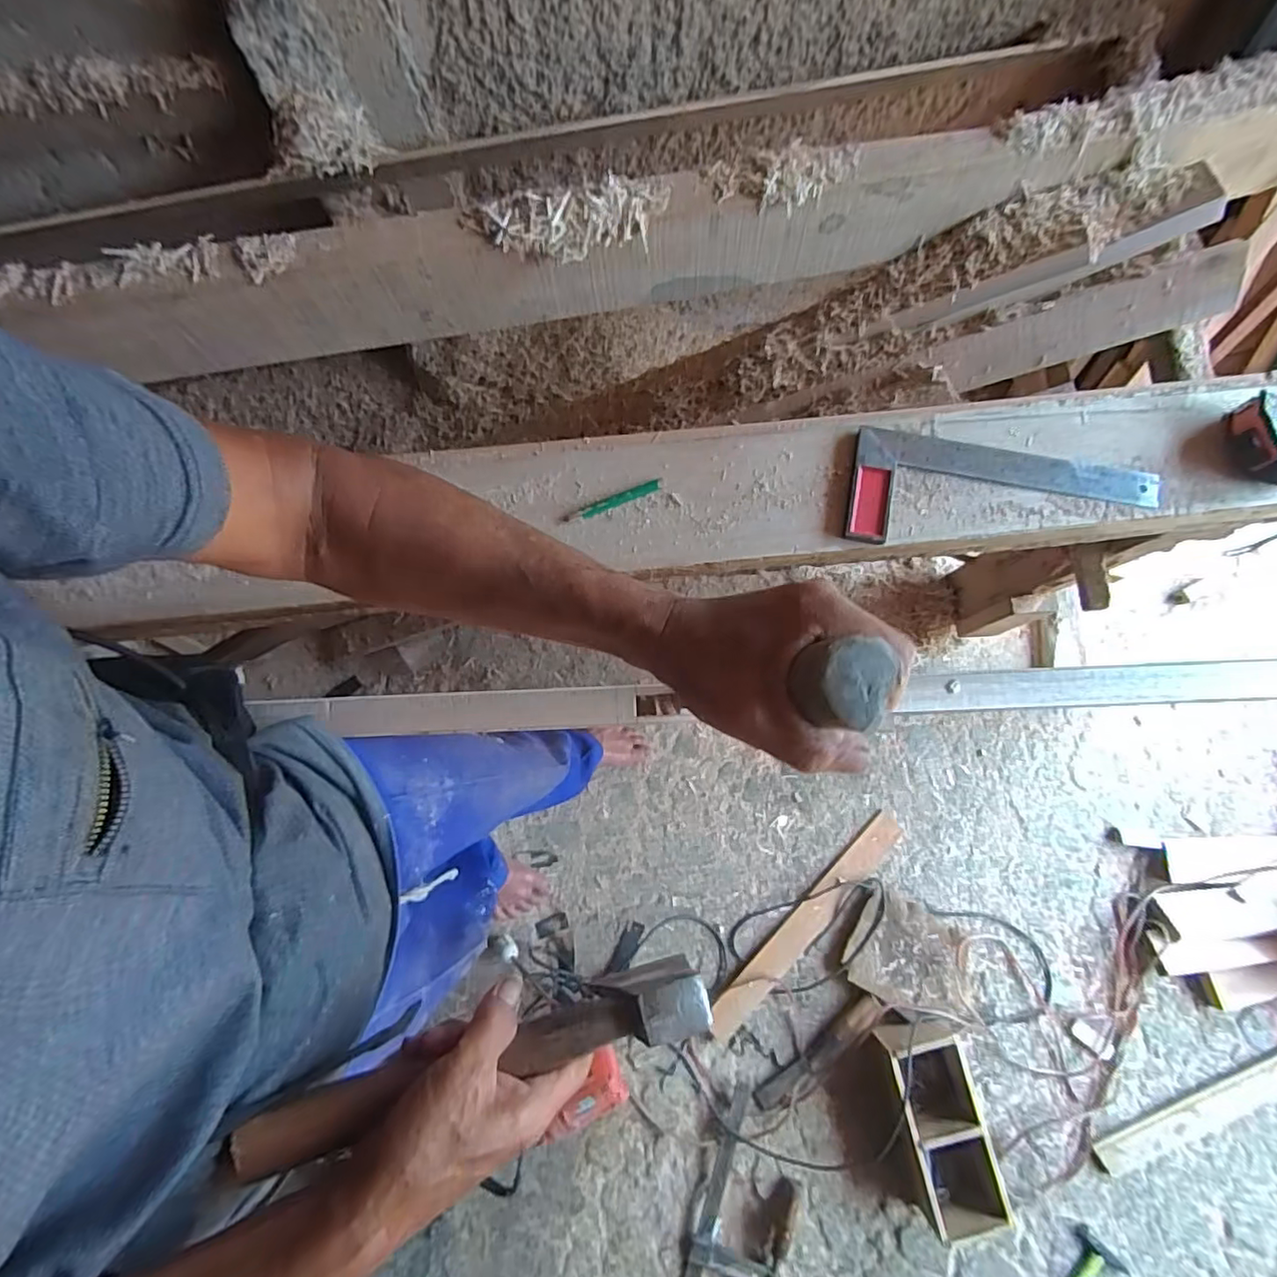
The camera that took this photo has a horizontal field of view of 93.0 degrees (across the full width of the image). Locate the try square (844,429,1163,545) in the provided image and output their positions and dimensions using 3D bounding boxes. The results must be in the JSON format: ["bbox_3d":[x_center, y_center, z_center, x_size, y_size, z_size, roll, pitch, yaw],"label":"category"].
[{"bbox_3d":[0.367,-0.138,0.610,0.299,0.008,0.120,8,76,3],"label":"try square"}]

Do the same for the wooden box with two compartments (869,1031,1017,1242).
[{"bbox_3d":[0.523,0.846,1.057,0.151,0.115,0.304,-12,76,-2],"label":"wooden box with two compartments"}]

